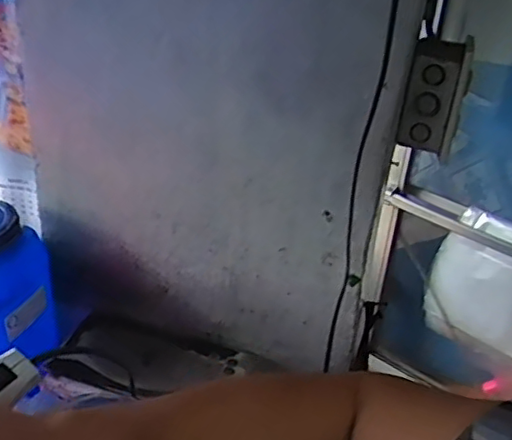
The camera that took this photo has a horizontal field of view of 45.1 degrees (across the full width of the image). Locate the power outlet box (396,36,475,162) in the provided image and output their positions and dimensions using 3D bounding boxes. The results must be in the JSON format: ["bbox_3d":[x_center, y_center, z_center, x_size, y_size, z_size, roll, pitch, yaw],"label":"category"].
[{"bbox_3d":[0.184,-0.126,0.633,0.053,0.109,0.054,13,32,13],"label":"power outlet box"}]

